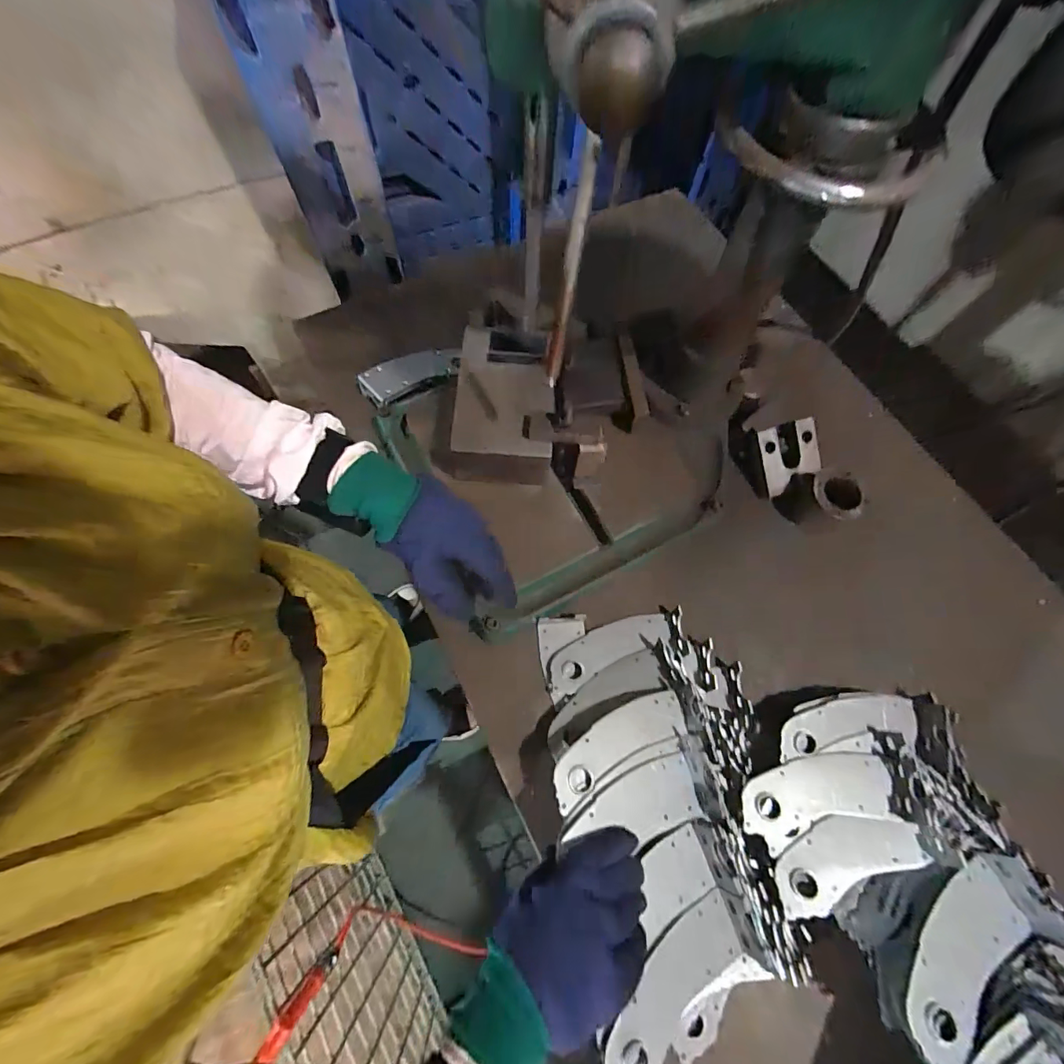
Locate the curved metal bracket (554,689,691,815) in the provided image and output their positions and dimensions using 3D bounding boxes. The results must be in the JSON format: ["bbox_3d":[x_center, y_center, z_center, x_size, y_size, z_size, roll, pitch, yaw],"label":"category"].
[{"bbox_3d":[0.094,0.231,0.502,0.171,0.009,0.054,-25,71,-23],"label":"curved metal bracket"}]

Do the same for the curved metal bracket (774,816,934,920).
[{"bbox_3d":[0.323,0.334,0.470,0.157,0.013,0.059,-20,71,-8],"label":"curved metal bracket"}]

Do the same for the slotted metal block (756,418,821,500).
[{"bbox_3d":[0.375,-0.112,0.670,0.090,0.015,0.099,-20,102,1],"label":"slotted metal block"}]

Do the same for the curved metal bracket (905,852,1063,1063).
[{"bbox_3d":[0.402,0.386,0.422,0.186,0.032,0.089,-28,72,-11],"label":"curved metal bracket"}]

